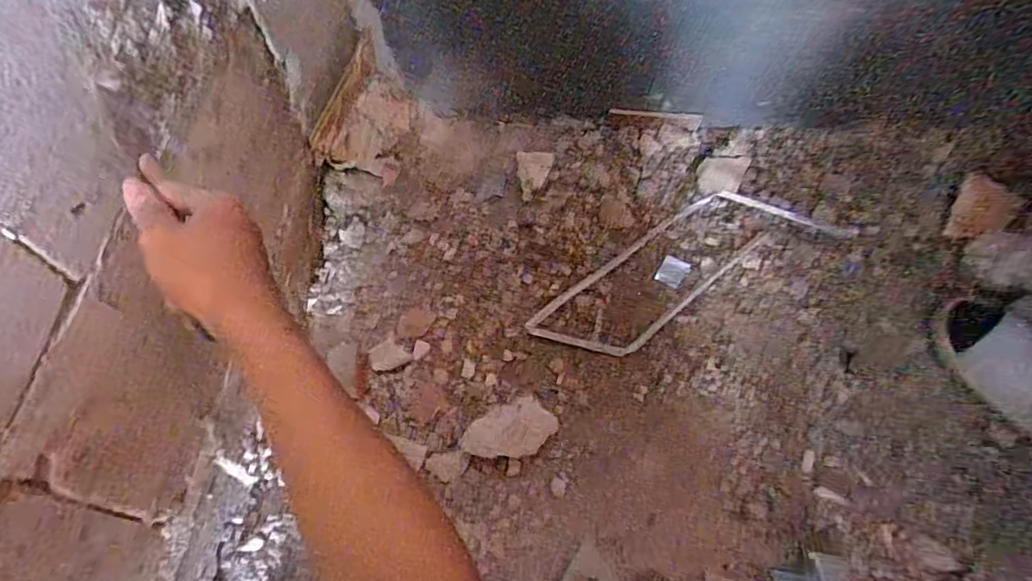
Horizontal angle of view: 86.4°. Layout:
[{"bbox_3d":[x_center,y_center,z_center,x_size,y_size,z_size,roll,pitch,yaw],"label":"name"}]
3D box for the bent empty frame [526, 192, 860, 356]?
[{"bbox_3d":[0.251,-0.042,0.822,0.513,0.034,0.169,-25,63,-13],"label":"bent empty frame"}]

